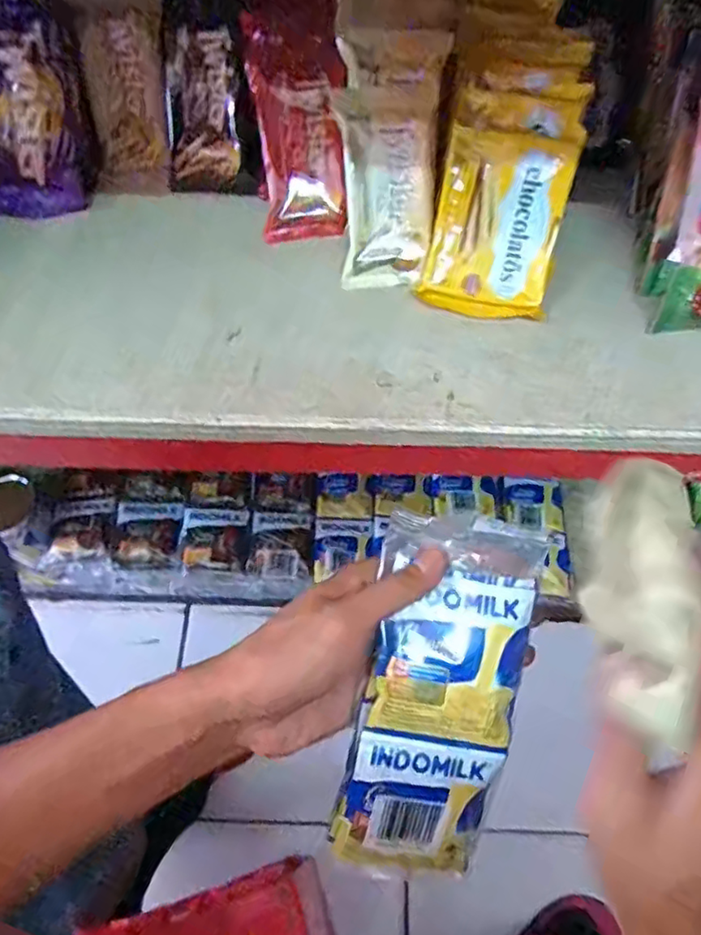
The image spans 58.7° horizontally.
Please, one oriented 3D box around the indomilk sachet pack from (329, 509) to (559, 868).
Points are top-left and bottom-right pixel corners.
[{"bbox_3d":[0.046,0.125,0.333,0.083,0.035,0.195,14,92,8],"label":"indomilk sachet pack"}]

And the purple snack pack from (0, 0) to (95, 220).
[{"bbox_3d":[-0.264,-0.292,0.492,0.096,0.172,0.026,-6,21,-3],"label":"purple snack pack"}]

